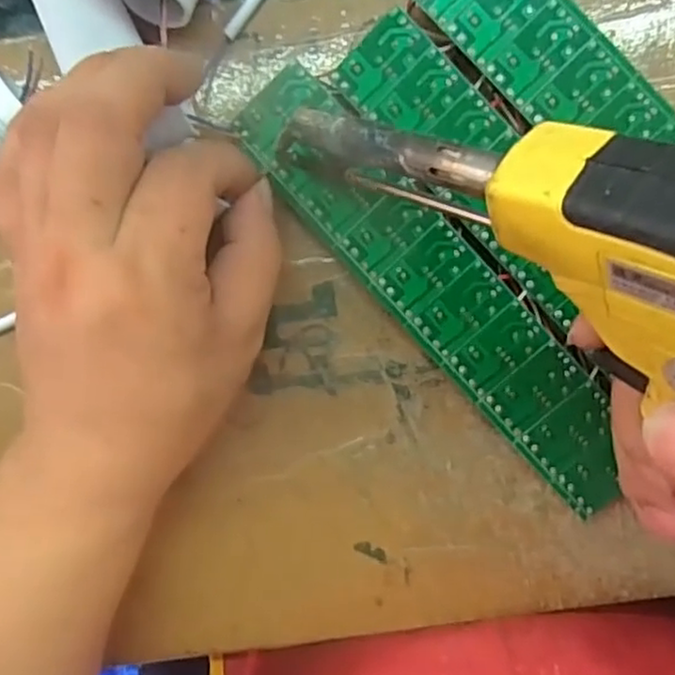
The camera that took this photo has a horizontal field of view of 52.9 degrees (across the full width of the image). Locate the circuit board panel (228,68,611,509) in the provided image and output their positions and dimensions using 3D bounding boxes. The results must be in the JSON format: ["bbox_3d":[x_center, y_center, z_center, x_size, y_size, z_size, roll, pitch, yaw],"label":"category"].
[{"bbox_3d":[0.040,-0.018,0.258,0.039,0.004,0.197,-42,90,13],"label":"circuit board panel"}]

